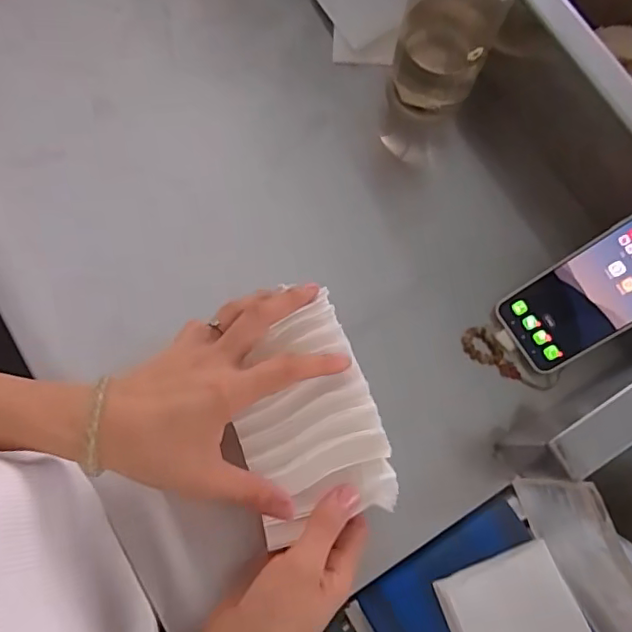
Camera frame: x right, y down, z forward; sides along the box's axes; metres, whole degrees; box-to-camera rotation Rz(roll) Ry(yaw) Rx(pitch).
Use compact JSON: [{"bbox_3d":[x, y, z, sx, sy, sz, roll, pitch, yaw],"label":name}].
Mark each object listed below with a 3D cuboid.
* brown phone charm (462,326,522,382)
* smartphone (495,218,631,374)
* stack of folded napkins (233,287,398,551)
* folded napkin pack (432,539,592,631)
[{"bbox_3d":[0.151,0.036,0.490,0.027,0.011,0.057,-32,80,-9],"label":"brown phone charm"},{"bbox_3d":[0.231,-0.020,0.460,0.155,0.009,0.071,-36,78,24],"label":"smartphone"},{"bbox_3d":[-0.007,0.069,0.386,0.093,0.015,0.146,-16,78,-5],"label":"stack of folded napkins"},{"bbox_3d":[0.153,0.237,0.426,0.096,0.023,0.099,-20,78,-6],"label":"folded napkin pack"}]

